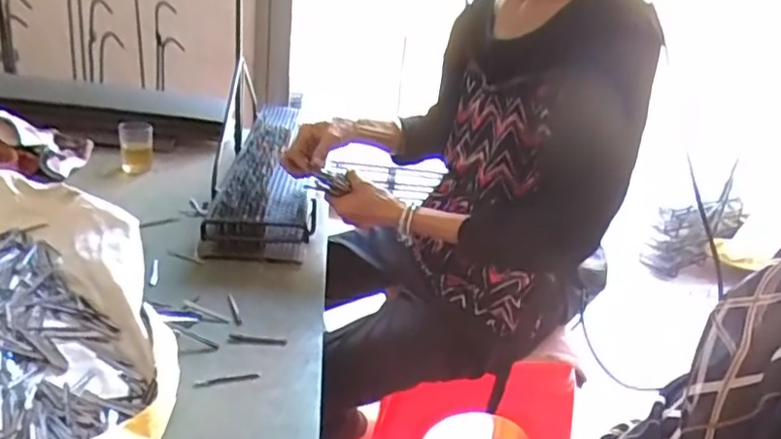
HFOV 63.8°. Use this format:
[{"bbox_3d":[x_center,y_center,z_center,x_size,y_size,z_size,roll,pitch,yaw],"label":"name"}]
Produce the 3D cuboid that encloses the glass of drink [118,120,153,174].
[{"bbox_3d":[-0.486,-0.137,1.203,0.060,0.094,0.056,-3,25,-22],"label":"glass of drink"}]

